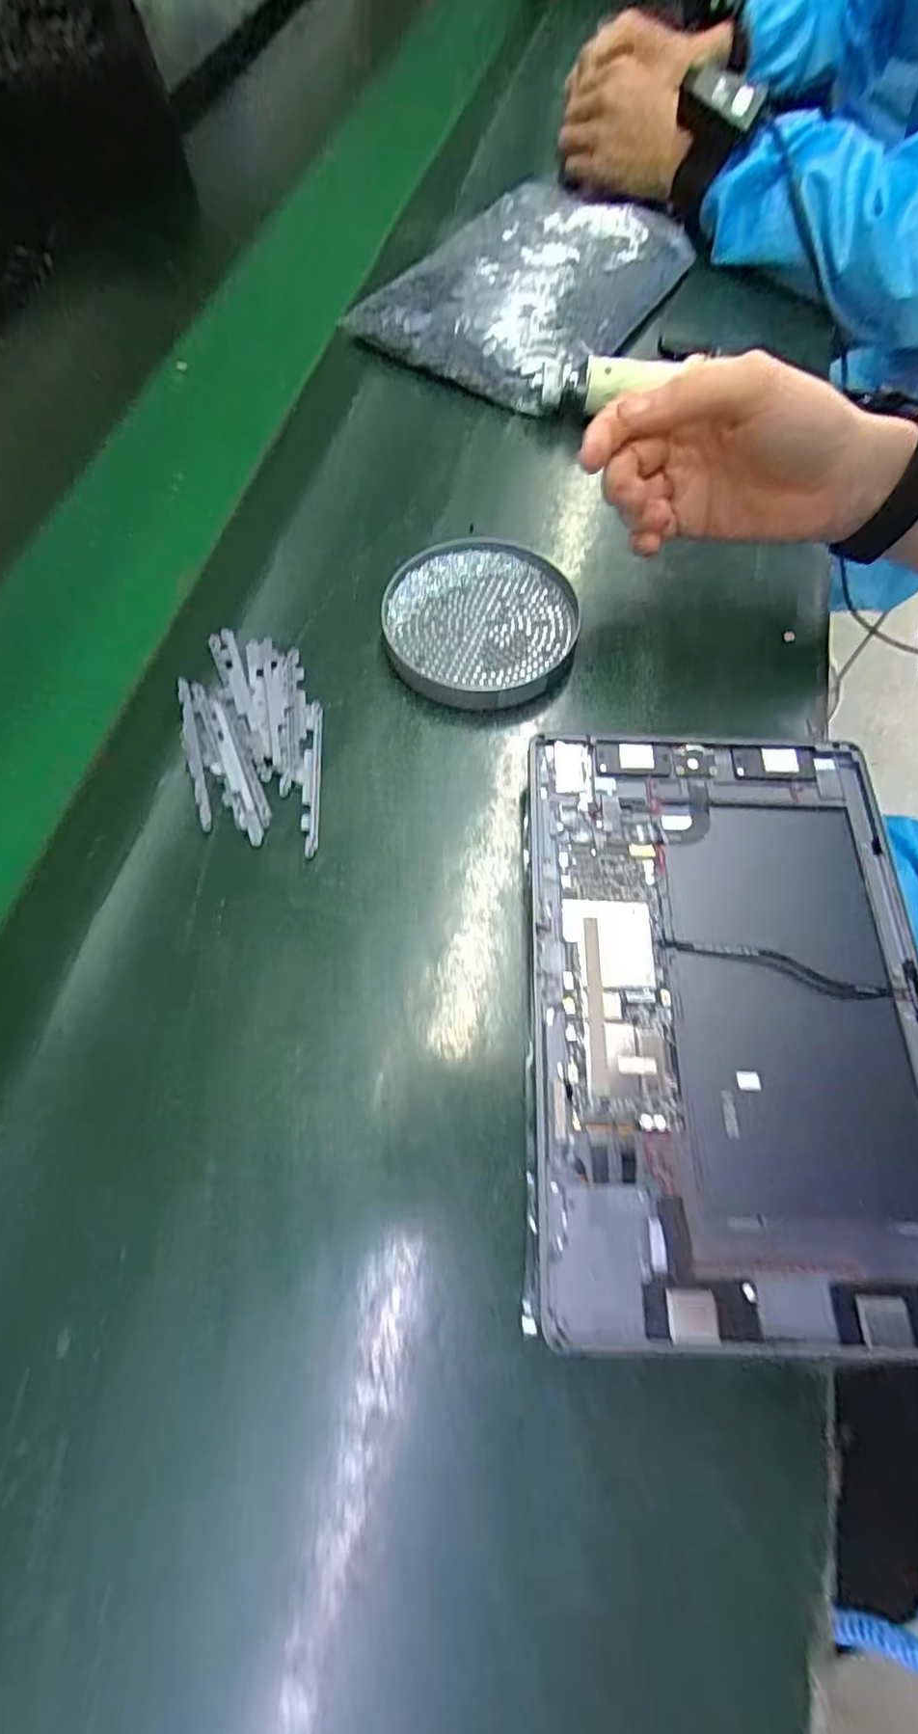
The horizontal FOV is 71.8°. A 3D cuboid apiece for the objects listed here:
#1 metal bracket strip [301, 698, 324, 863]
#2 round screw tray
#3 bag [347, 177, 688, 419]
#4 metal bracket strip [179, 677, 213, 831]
[{"bbox_3d":[-0.079,-0.051,0.342,0.009,0.004,0.096,-4,65,-1],"label":"metal bracket strip"},{"bbox_3d":[0.014,-0.150,0.382,0.113,0.023,0.116,0,65,1],"label":"round screw tray"},{"bbox_3d":[0.063,-0.479,0.514,0.171,0.031,0.281,34,71,5],"label":"bag"},{"bbox_3d":[-0.143,-0.062,0.341,0.009,0.004,0.091,-13,73,-8],"label":"metal bracket strip"}]

